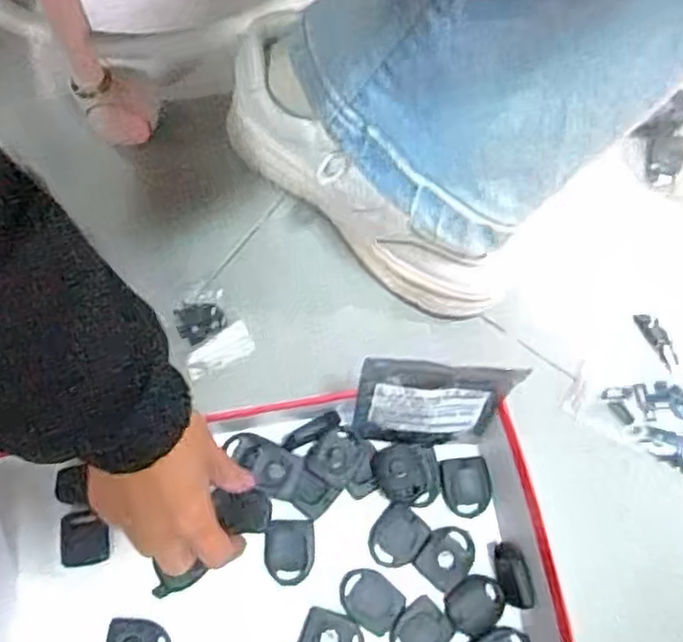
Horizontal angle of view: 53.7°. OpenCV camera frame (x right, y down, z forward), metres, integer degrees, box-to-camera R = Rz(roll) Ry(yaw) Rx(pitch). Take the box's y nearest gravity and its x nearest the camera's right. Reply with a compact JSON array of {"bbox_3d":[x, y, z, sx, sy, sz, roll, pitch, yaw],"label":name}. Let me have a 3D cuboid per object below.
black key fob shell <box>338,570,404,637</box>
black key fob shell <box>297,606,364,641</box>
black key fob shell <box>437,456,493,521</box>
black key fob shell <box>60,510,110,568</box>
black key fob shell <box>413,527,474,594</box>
[{"bbox_3d":[0.018,0.173,0.420,0.040,0.004,0.030,35,73,8],"label":"black key fob shell"},{"bbox_3d":[-0.005,0.196,0.411,0.039,0.004,0.032,21,71,4],"label":"black key fob shell"},{"bbox_3d":[0.083,0.109,0.445,0.033,0.004,0.038,-7,72,-6],"label":"black key fob shell"},{"bbox_3d":[-0.164,0.138,0.427,0.028,0.004,0.033,-12,72,-7],"label":"black key fob shell"},{"bbox_3d":[0.067,0.151,0.430,0.031,0.004,0.039,35,73,8],"label":"black key fob shell"}]

